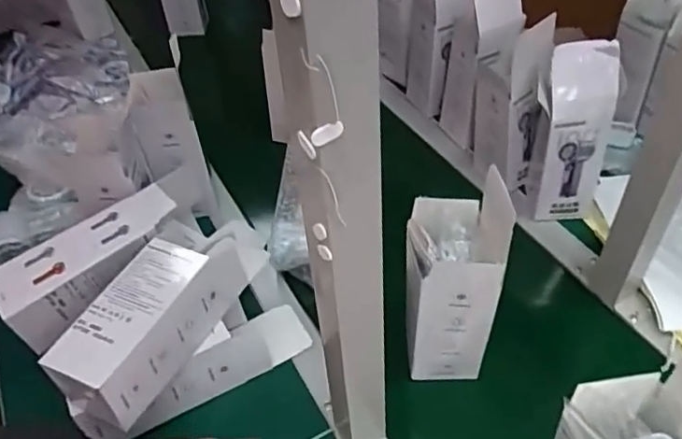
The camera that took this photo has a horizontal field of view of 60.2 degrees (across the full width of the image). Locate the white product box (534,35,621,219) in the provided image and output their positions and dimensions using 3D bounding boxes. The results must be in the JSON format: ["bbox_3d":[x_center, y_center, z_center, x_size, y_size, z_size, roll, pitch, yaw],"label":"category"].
[{"bbox_3d":[0.278,-0.096,0.707,0.083,0.226,0.049,2,47,8],"label":"white product box"}]

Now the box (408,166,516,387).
[{"bbox_3d":[0.109,0.072,0.581,0.082,0.195,0.081,3,47,10],"label":"box"}]

